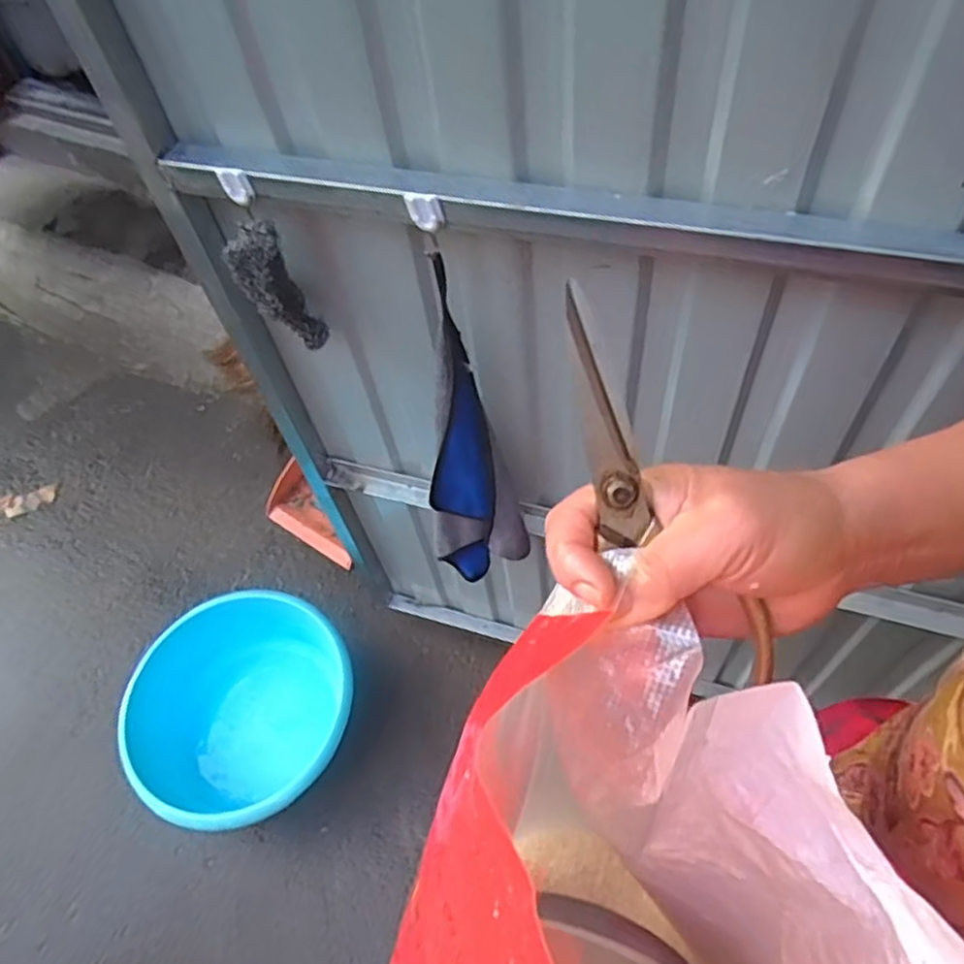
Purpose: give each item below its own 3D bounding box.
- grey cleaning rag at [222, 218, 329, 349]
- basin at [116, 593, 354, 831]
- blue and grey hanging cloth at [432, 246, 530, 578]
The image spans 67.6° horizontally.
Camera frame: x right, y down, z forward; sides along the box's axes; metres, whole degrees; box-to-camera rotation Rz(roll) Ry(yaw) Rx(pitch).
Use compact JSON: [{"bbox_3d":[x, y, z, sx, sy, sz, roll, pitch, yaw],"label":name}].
[{"bbox_3d":[-0.186,-0.174,0.664,0.060,0.145,0.034,-35,61,-13],"label":"grey cleaning rag"},{"bbox_3d":[-0.448,0.423,1.312,0.389,0.173,0.374,-3,59,6],"label":"basin"},{"bbox_3d":[-0.005,-0.021,0.791,0.110,0.511,0.048,6,61,11],"label":"blue and grey hanging cloth"}]

